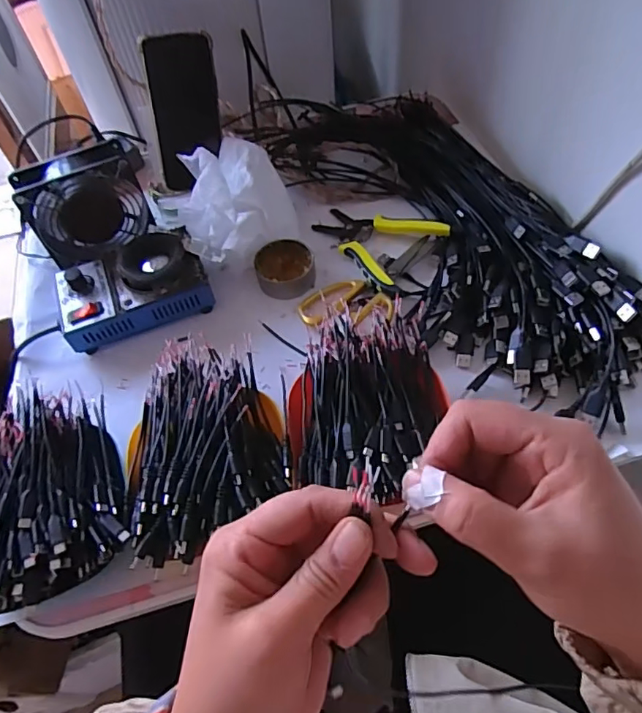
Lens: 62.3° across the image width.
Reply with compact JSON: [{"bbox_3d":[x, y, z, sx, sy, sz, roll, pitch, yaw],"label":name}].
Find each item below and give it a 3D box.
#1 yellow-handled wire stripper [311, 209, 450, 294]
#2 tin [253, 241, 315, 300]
[{"bbox_3d":[0.052,-0.133,0.590,0.142,0.020,0.115,32,65,22],"label":"yellow-handled wire stripper"},{"bbox_3d":[-0.038,-0.098,0.581,0.061,0.025,0.065,-2,57,3],"label":"tin"}]

